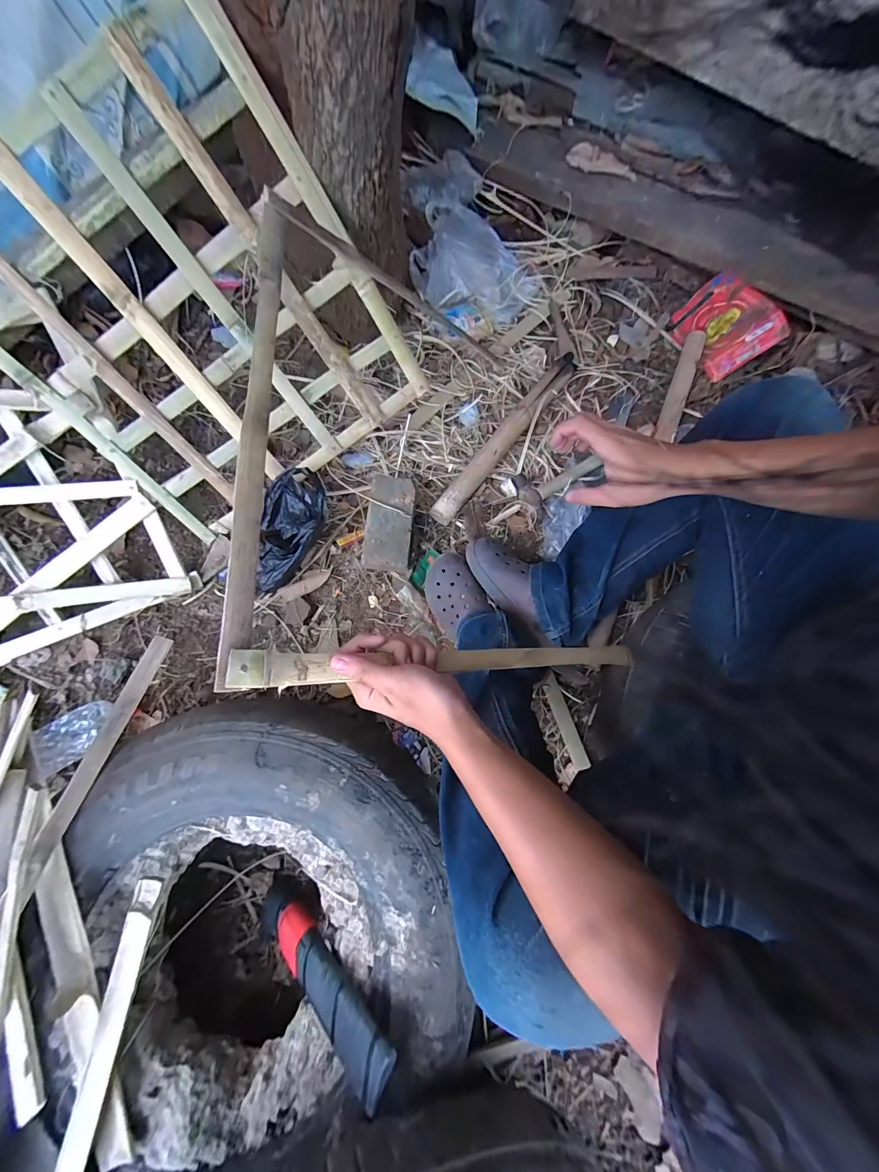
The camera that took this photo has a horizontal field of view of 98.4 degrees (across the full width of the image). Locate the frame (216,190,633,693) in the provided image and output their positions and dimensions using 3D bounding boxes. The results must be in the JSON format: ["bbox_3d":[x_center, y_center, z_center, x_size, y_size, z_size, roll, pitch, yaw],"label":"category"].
[{"bbox_3d":[0.009,-0.162,0.474,0.467,0.067,0.532,4,73,-31],"label":"frame"}]

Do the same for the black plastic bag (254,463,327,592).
[{"bbox_3d":[-0.274,-0.095,0.666,0.130,0.068,0.231,23,99,4],"label":"black plastic bag"}]

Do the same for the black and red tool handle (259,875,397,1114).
[{"bbox_3d":[-0.151,0.477,0.469,0.034,0.306,0.068,19,74,-40],"label":"black and red tool handle"}]

